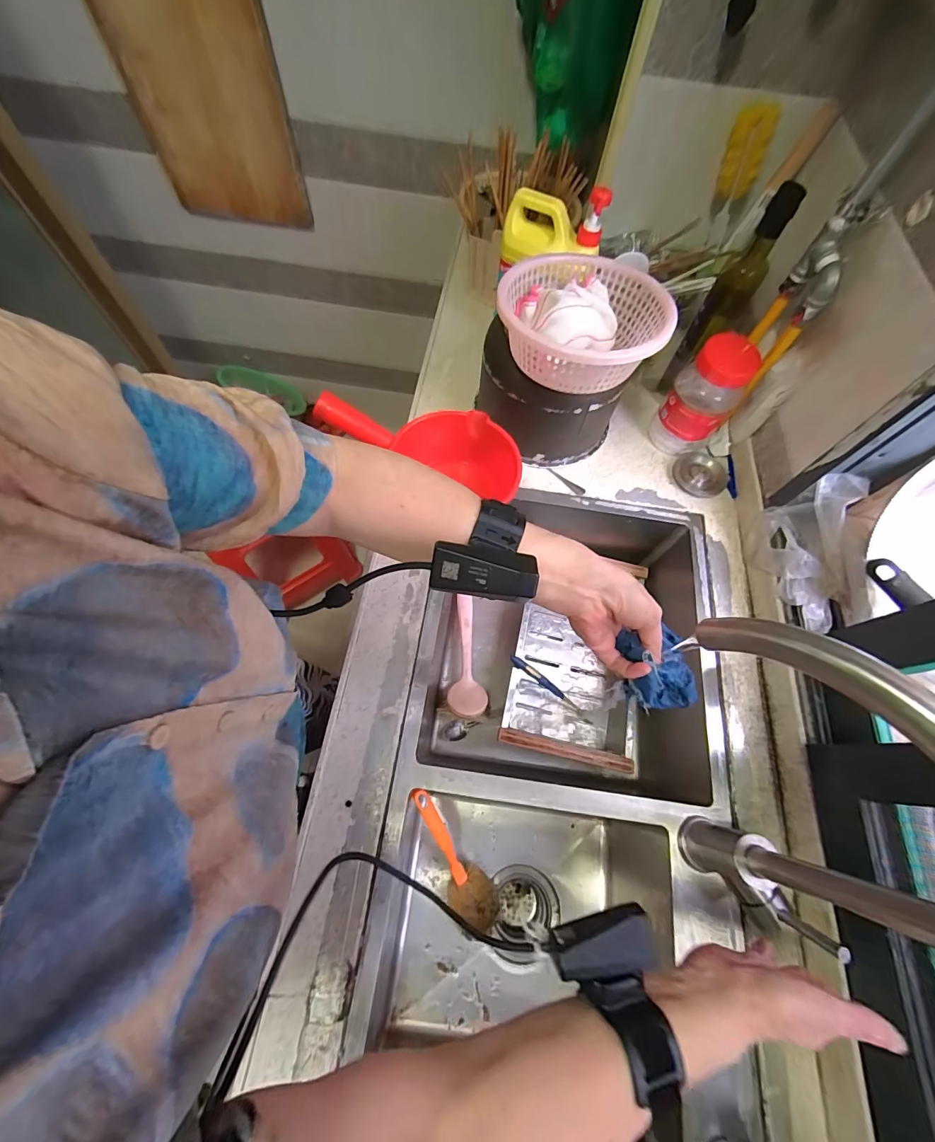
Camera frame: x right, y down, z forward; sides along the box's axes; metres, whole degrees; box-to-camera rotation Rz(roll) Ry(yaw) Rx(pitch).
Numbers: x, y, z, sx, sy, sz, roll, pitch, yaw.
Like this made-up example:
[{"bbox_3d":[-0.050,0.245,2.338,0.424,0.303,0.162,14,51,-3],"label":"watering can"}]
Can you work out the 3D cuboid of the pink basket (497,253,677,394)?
[{"bbox_3d":[0.138,-0.302,0.515,0.194,0.074,0.193,1,66,-3],"label":"pink basket"}]

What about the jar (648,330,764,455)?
[{"bbox_3d":[0.356,-0.265,0.638,0.087,0.172,0.090,1,66,-3],"label":"jar"}]

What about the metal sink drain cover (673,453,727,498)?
[{"bbox_3d":[0.373,-0.155,0.676,0.079,0.021,0.075,6,66,-1],"label":"metal sink drain cover"}]

